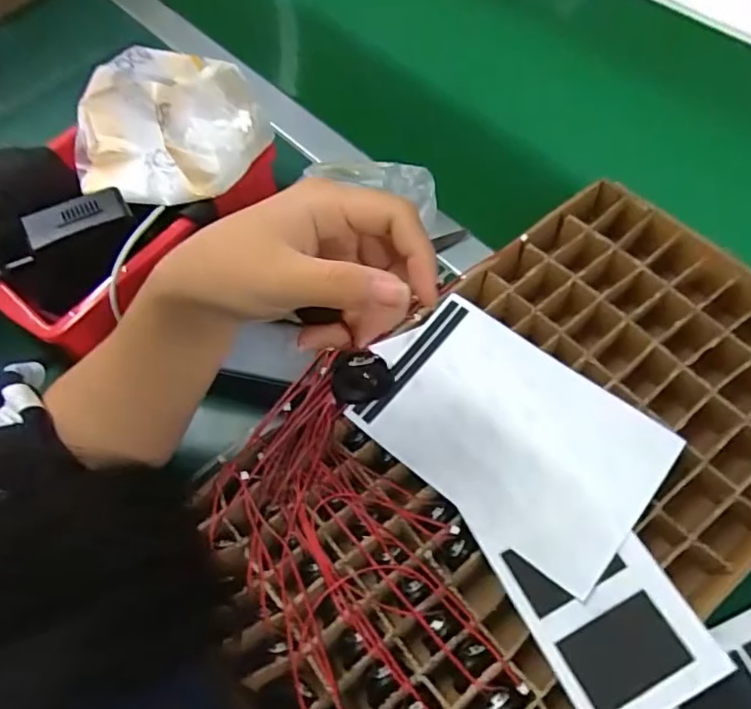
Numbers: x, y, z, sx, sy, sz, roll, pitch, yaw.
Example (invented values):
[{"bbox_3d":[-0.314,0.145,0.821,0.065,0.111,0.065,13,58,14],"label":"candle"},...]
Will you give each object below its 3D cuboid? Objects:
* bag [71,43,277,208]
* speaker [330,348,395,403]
[{"bbox_3d":[-0.174,-0.174,0.461,0.172,0.088,0.102,5,62,7],"label":"bag"},{"bbox_3d":[-0.007,0.009,0.281,0.029,0.036,0.013,-8,47,-4],"label":"speaker"}]

